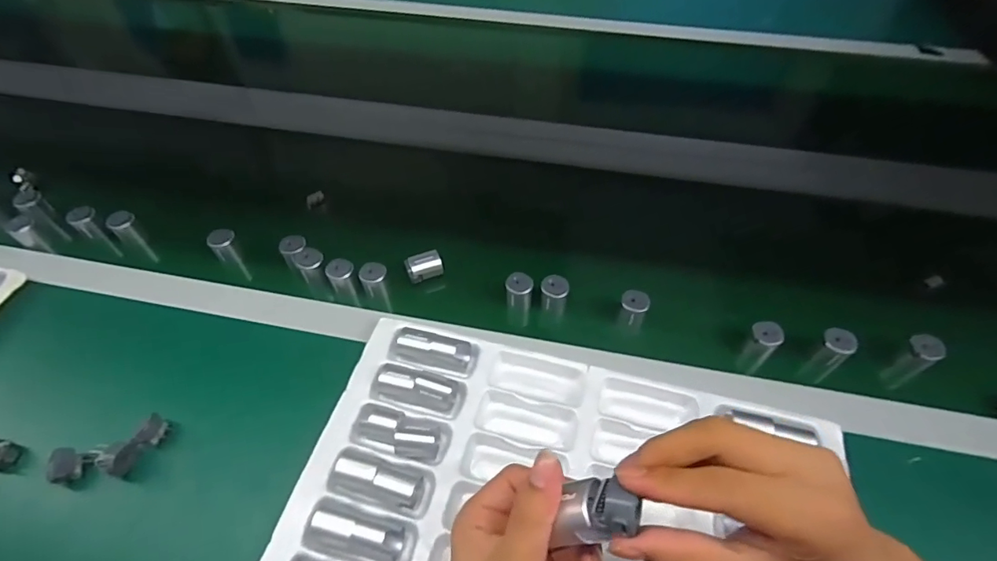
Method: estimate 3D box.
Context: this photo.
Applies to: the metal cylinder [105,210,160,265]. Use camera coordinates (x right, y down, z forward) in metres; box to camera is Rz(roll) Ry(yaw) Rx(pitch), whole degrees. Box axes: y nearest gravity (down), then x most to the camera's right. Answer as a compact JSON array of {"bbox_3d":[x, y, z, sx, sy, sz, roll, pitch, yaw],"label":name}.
[{"bbox_3d":[-0.462,-0.055,0.634,0.028,0.081,0.027,37,64,17],"label":"metal cylinder"}]

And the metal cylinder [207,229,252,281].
[{"bbox_3d":[-0.333,-0.032,0.615,0.024,0.079,0.026,3,59,-2],"label":"metal cylinder"}]

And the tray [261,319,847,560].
[{"bbox_3d":[0.054,0.207,0.409,0.450,0.033,0.322,12,54,9],"label":"tray"}]

